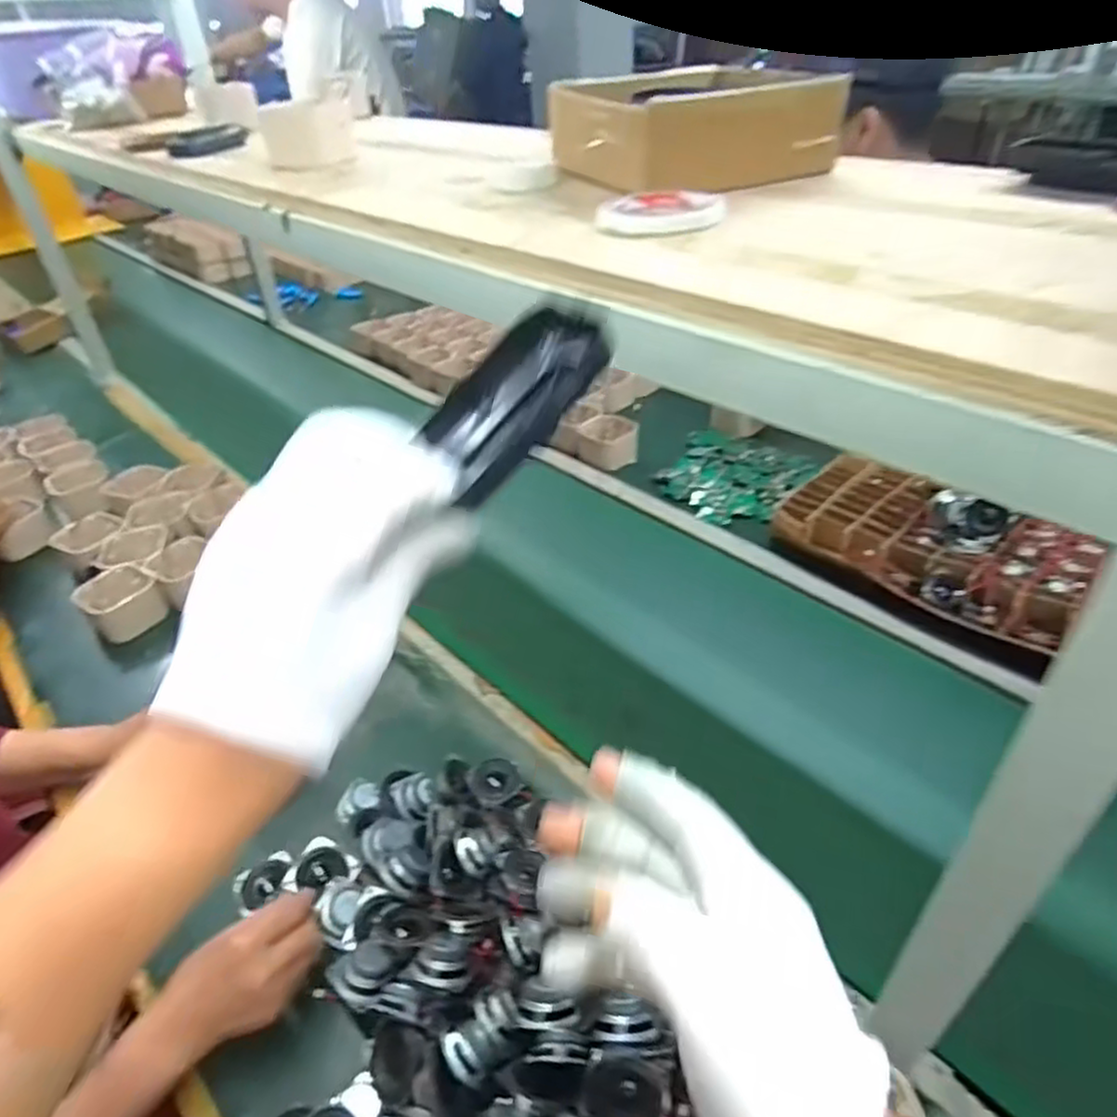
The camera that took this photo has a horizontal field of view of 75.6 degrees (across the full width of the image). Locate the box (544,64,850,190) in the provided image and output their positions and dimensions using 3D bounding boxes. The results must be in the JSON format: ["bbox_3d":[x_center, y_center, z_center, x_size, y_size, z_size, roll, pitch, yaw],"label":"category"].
[{"bbox_3d":[0.117,-0.368,0.622,0.199,0.068,0.168,-17,40,-16],"label":"box"}]

